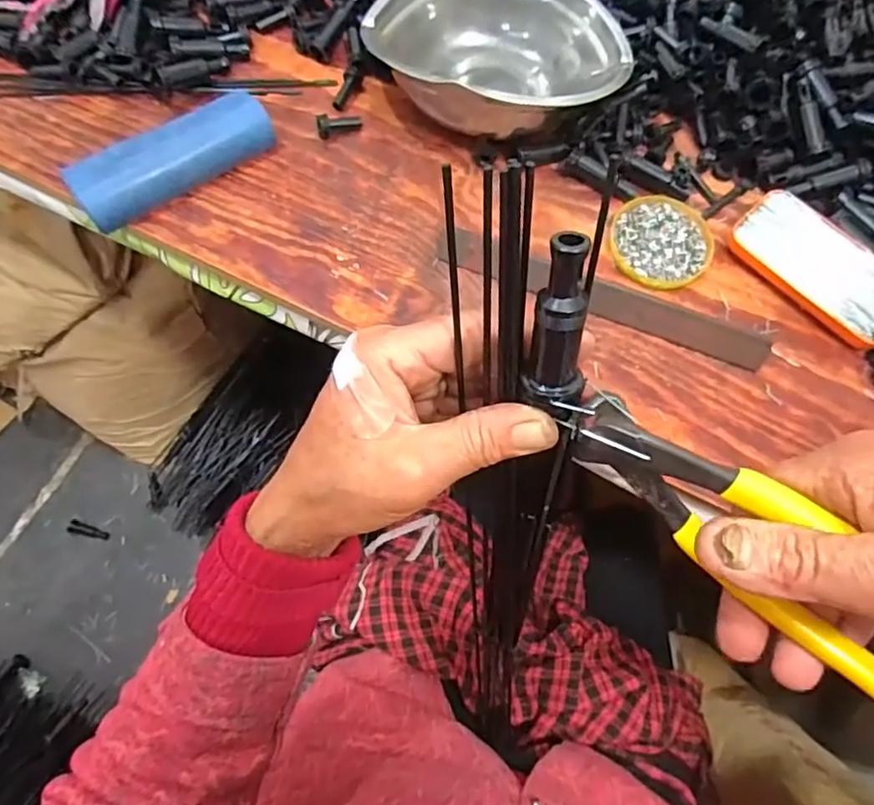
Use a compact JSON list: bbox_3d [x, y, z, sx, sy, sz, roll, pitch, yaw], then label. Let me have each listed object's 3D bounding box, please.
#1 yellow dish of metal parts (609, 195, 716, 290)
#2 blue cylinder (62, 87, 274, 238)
[{"bbox_3d":[0.187,-0.136,0.508,0.090,0.010,0.084,1,69,-4],"label":"yellow dish of metal parts"},{"bbox_3d":[-0.214,-0.202,0.497,0.159,0.040,0.053,-35,75,-16],"label":"blue cylinder"}]

